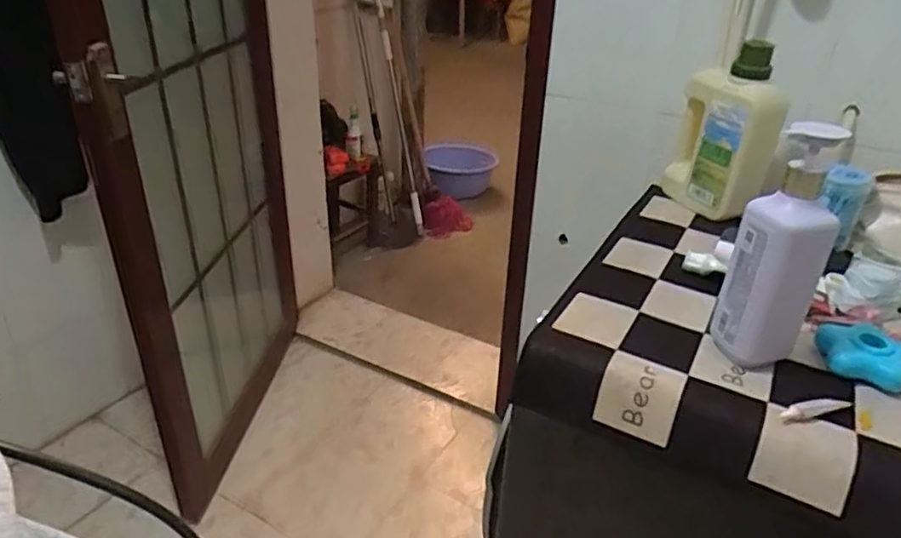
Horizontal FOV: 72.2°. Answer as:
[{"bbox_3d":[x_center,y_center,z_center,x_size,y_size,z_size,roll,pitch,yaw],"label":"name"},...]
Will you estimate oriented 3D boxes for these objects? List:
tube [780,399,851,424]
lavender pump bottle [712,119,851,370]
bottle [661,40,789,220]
[{"bbox_3d":[0.368,0.141,0.622,0.080,0.011,0.014,-7,32,-16],"label":"tube"},{"bbox_3d":[0.346,-0.022,0.642,0.070,0.256,0.061,-3,31,-9],"label":"lavender pump bottle"},{"bbox_3d":[0.443,-0.228,1.007,0.079,0.276,0.166,-12,33,-20],"label":"bottle"}]

